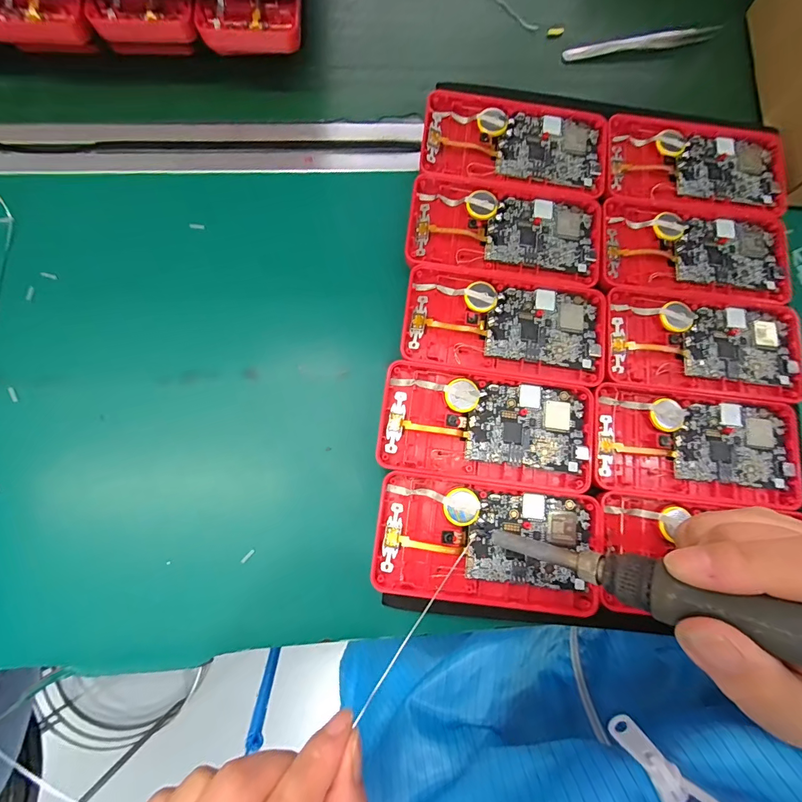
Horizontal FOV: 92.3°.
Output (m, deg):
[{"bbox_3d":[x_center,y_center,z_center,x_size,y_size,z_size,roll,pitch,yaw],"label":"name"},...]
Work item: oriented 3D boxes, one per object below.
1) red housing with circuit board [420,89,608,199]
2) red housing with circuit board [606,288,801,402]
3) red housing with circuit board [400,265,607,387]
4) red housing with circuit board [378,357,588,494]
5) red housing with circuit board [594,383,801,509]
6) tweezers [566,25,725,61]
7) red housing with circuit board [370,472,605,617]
[{"bbox_3d":[0.075,-0.169,0.256,0.120,0.013,0.062,7,76,0],"label":"red housing with circuit board"},{"bbox_3d":[0.186,-0.035,0.237,0.116,0.010,0.064,4,76,-1],"label":"red housing with circuit board"},{"bbox_3d":[0.062,-0.047,0.231,0.120,0.009,0.063,8,76,0],"label":"red housing with circuit board"},{"bbox_3d":[0.049,0.014,0.219,0.120,0.009,0.062,7,76,0],"label":"red housing with circuit board"},{"bbox_3d":[0.172,0.025,0.224,0.119,0.009,0.061,6,76,0],"label":"red housing with circuit board"},{"bbox_3d":[0.192,-0.284,0.306,0.129,0.009,0.015,-16,77,-5],"label":"tweezers"},{"bbox_3d":[0.047,0.077,0.209,0.120,0.010,0.062,7,76,0],"label":"red housing with circuit board"}]

